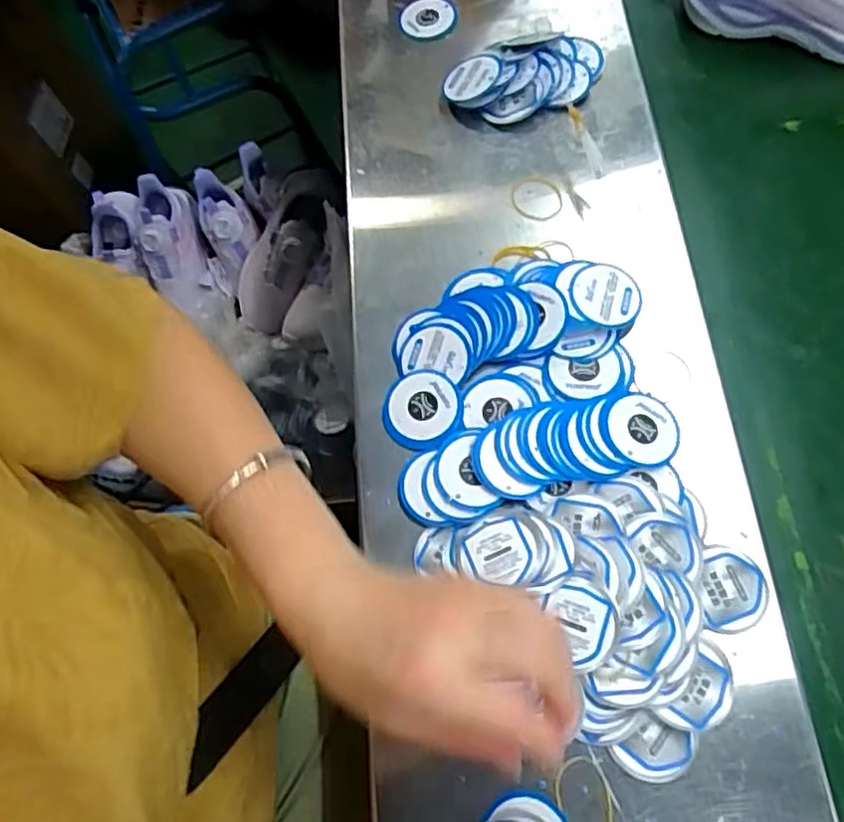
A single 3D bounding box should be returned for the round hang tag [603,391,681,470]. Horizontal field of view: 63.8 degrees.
[{"bbox_3d":[0.137,0.011,0.423,0.048,0.004,0.047,4,67,-9],"label":"round hang tag"}]

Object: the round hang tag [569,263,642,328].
[{"bbox_3d":[0.123,-0.077,0.453,0.047,0.004,0.046,1,74,-4],"label":"round hang tag"}]

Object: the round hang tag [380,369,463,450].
[{"bbox_3d":[0.000,-0.002,0.443,0.050,0.004,0.053,-2,73,8],"label":"round hang tag"}]

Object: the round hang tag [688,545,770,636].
[{"bbox_3d":[0.176,0.101,0.388,0.044,0.004,0.047,1,69,-3],"label":"round hang tag"}]

